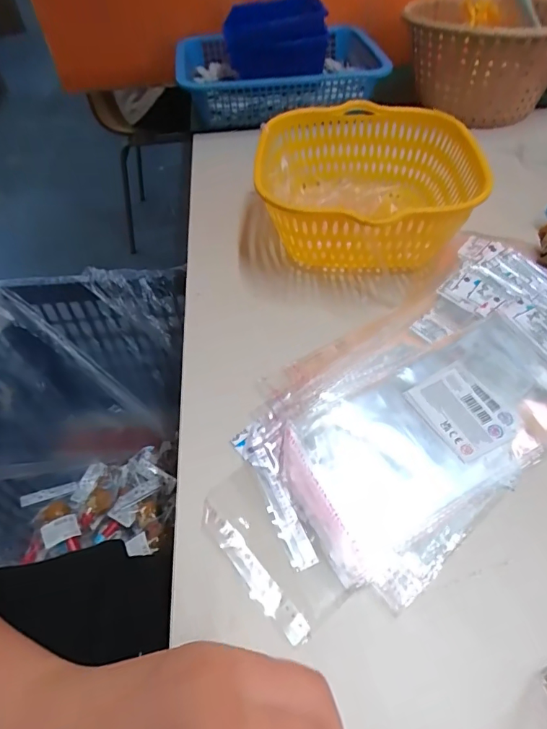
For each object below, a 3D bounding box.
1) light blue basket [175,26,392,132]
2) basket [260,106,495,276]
[{"bbox_3d":[0.005,-0.457,0.679,0.296,0.073,0.277,-5,49,0],"label":"light blue basket"},{"bbox_3d":[0.083,-0.167,0.424,0.184,0.080,0.208,-1,50,2],"label":"basket"}]

